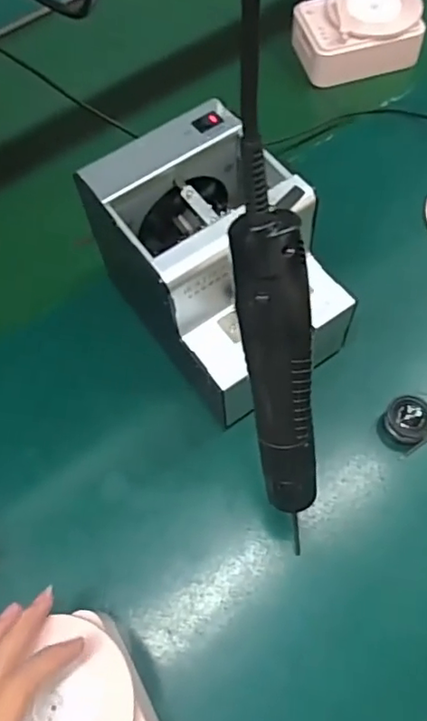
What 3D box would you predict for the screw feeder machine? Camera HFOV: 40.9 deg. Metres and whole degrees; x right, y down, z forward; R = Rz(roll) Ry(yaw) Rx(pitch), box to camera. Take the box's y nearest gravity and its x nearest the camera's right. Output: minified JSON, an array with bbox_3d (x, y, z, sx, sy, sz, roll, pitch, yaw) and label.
[{"bbox_3d":[0.006,-0.073,0.452,0.123,0.146,0.175,-33,66,-12],"label":"screw feeder machine"}]

